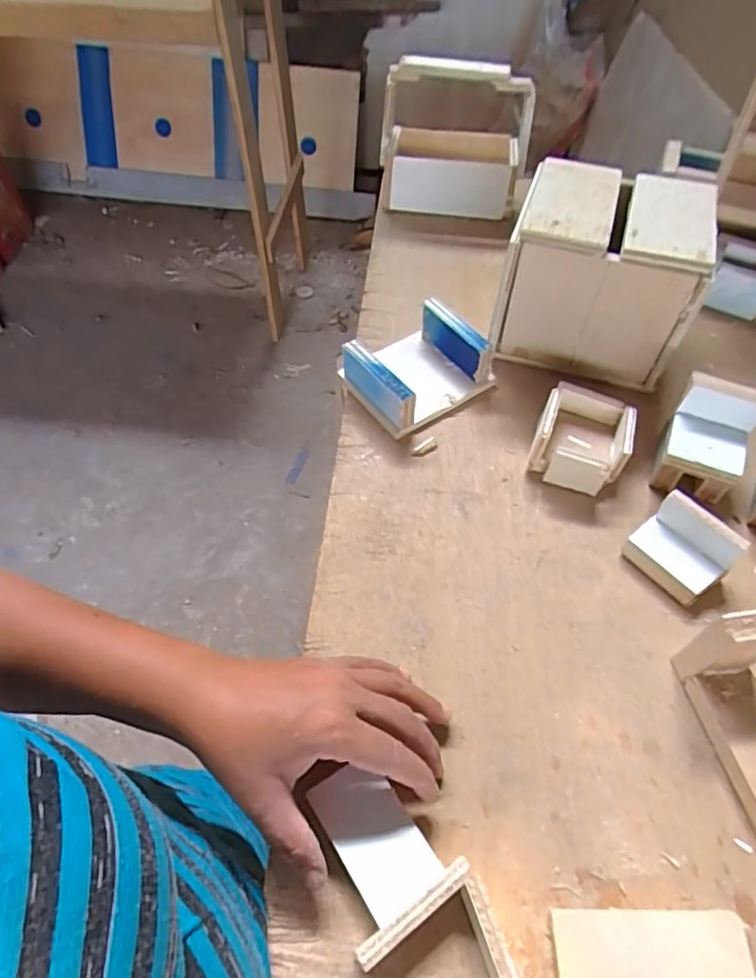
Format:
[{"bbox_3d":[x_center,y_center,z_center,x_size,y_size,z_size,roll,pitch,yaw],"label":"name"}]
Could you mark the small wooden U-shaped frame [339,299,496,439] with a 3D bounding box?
[{"bbox_3d":[0.035,-0.115,0.541,0.114,0.051,0.099,-32,60,-21],"label":"small wooden U-shaped frame"}]

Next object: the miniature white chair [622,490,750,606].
[{"bbox_3d":[0.222,0.043,0.425,0.049,0.046,0.063,-33,61,-21],"label":"miniature white chair"}]

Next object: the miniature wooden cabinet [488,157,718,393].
[{"bbox_3d":[0.199,-0.192,0.536,0.156,0.146,0.123,15,56,10],"label":"miniature wooden cabinet"}]

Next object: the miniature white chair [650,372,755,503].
[{"bbox_3d":[0.264,-0.038,0.471,0.063,0.075,0.067,22,57,15],"label":"miniature white chair"}]

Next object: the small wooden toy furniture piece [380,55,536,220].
[{"bbox_3d":[0.092,-0.426,0.699,0.171,0.154,0.100,4,54,3],"label":"small wooden toy furniture piece"}]

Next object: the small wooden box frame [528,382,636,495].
[{"bbox_3d":[0.170,-0.042,0.490,0.076,0.047,0.080,16,56,11],"label":"small wooden box frame"}]

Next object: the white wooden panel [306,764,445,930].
[{"bbox_3d":[-0.003,0.196,0.328,0.043,0.007,0.075,-29,59,-19],"label":"white wooden panel"}]

